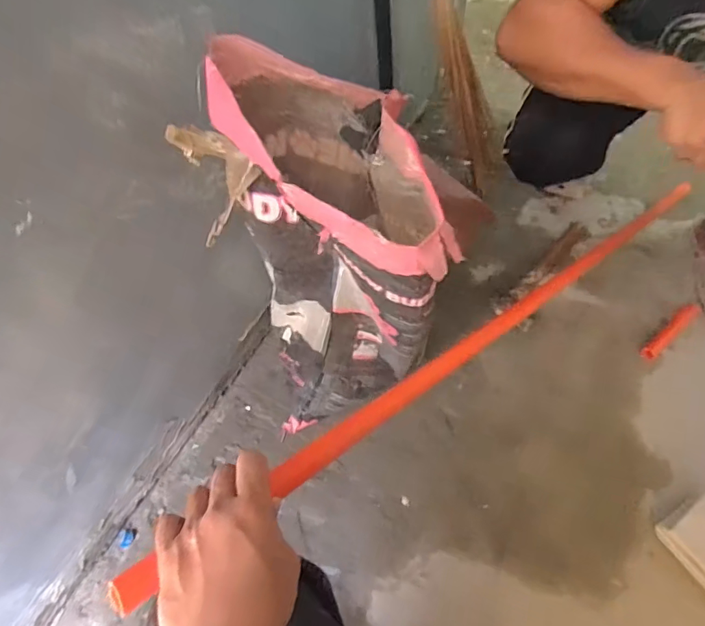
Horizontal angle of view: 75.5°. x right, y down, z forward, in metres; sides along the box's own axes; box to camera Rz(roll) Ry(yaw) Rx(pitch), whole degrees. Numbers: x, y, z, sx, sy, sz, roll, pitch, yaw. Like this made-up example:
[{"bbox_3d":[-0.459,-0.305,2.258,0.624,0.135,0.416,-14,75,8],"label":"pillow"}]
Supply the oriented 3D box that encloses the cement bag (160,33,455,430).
[{"bbox_3d":[-0.031,-0.031,0.633,0.242,0.529,0.318,-20,58,-9],"label":"cement bag"}]

